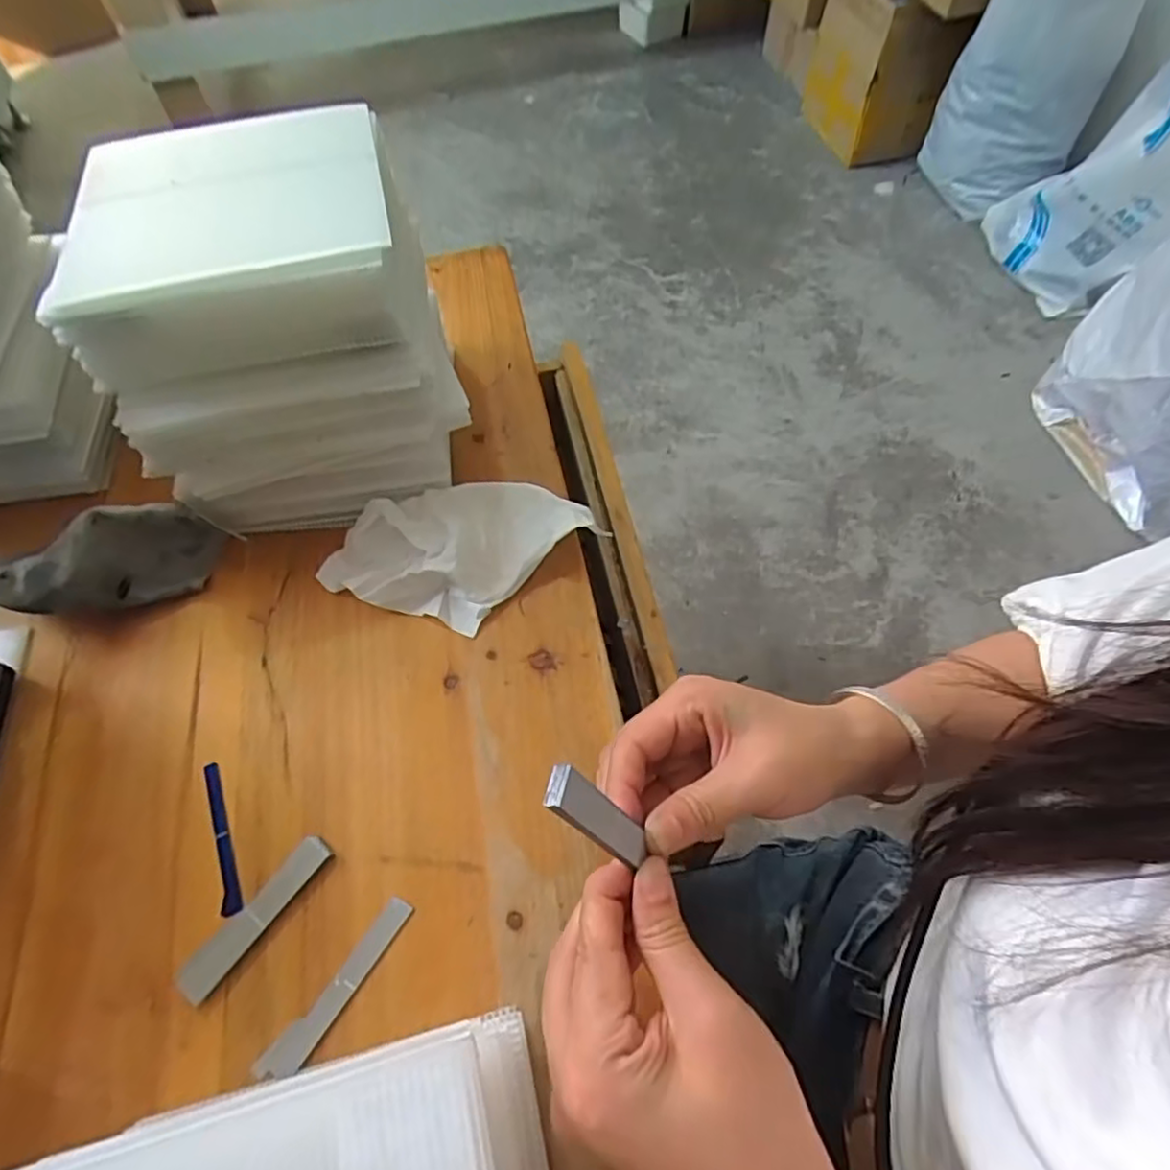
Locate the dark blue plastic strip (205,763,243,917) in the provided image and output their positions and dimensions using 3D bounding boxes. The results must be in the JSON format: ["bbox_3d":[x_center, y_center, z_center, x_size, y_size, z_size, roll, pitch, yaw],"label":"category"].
[{"bbox_3d":[-0.187,0.129,0.349,0.009,0.004,0.081,-21,61,-12],"label":"dark blue plastic strip"}]

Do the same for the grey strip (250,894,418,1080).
[{"bbox_3d":[-0.110,0.181,0.305,0.016,0.004,0.084,34,65,18],"label":"grey strip"}]

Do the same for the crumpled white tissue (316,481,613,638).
[{"bbox_3d":[-0.077,-0.025,0.416,0.144,0.026,0.099,15,61,9],"label":"crumpled white tissue"}]

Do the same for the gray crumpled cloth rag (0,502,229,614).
[{"bbox_3d":[-0.285,-0.017,0.394,0.135,0.053,0.047,-18,60,-26],"label":"gray crumpled cloth rag"}]

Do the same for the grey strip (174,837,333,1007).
[{"bbox_3d":[-0.155,0.155,0.320,0.019,0.005,0.080,33,65,18],"label":"grey strip"}]

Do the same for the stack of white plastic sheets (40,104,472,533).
[{"bbox_3d":[-0.177,-0.153,0.413,0.182,0.155,0.189,-13,60,-7],"label":"stack of white plastic sheets"}]

